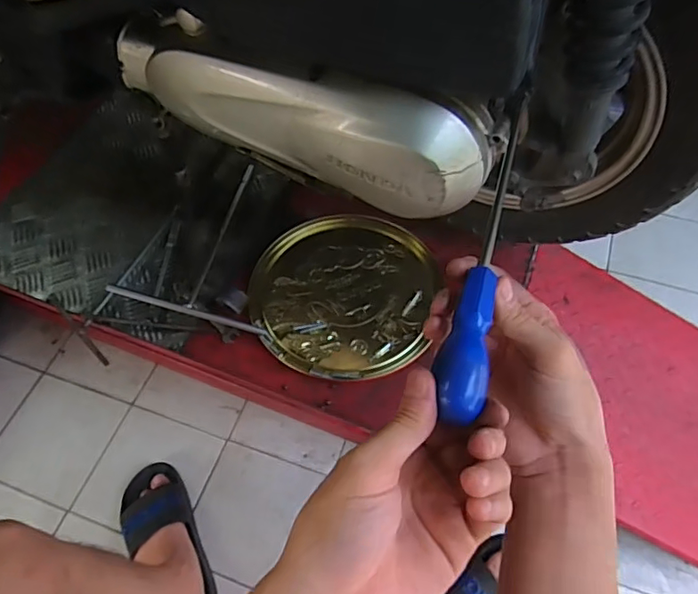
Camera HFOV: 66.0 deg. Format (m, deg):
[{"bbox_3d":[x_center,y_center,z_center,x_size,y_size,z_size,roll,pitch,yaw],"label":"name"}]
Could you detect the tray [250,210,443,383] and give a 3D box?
[{"bbox_3d":[-0.009,-0.013,0.740,0.246,0.021,0.257,-1,58,1],"label":"tray"}]

